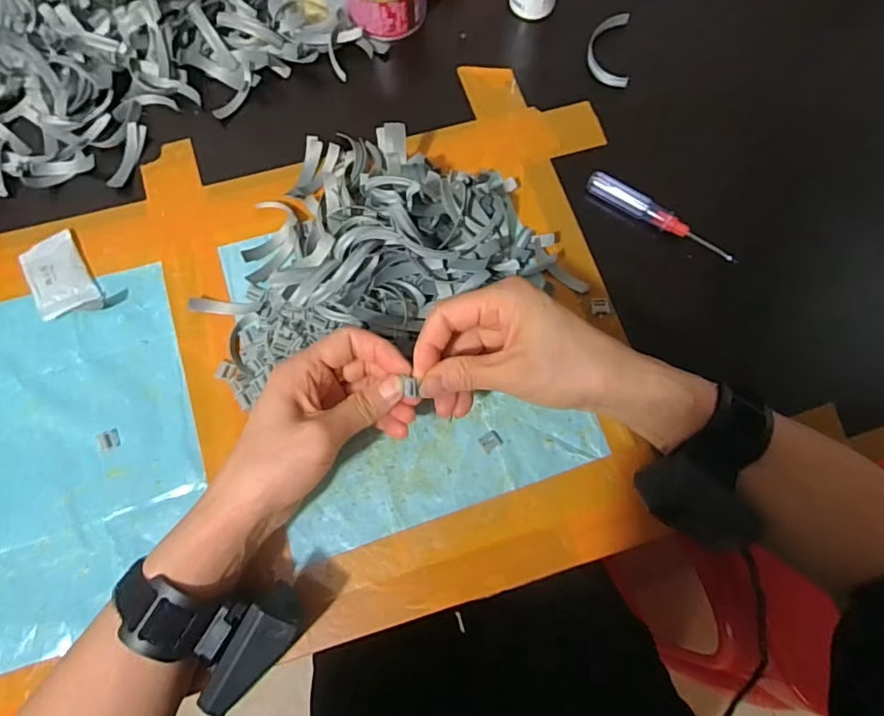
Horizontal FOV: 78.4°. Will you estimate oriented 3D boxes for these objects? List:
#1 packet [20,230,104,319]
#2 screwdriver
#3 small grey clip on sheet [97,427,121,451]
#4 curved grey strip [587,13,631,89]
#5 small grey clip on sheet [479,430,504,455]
[{"bbox_3d":[-0.277,-0.058,0.393,0.039,0.011,0.069,-32,77,-8],"label":"packet"},{"bbox_3d":[0.163,-0.104,0.408,0.119,0.013,0.014,36,78,10],"label":"screwdriver"},{"bbox_3d":[-0.224,0.055,0.366,0.013,0.004,0.014,-23,76,-6],"label":"small grey clip on sheet"},{"bbox_3d":[0.138,-0.256,0.448,0.032,0.016,0.070,5,75,2],"label":"curved grey strip"},{"bbox_3d":[0.033,0.056,0.366,0.014,0.004,0.012,-37,77,-9],"label":"small grey clip on sheet"}]

